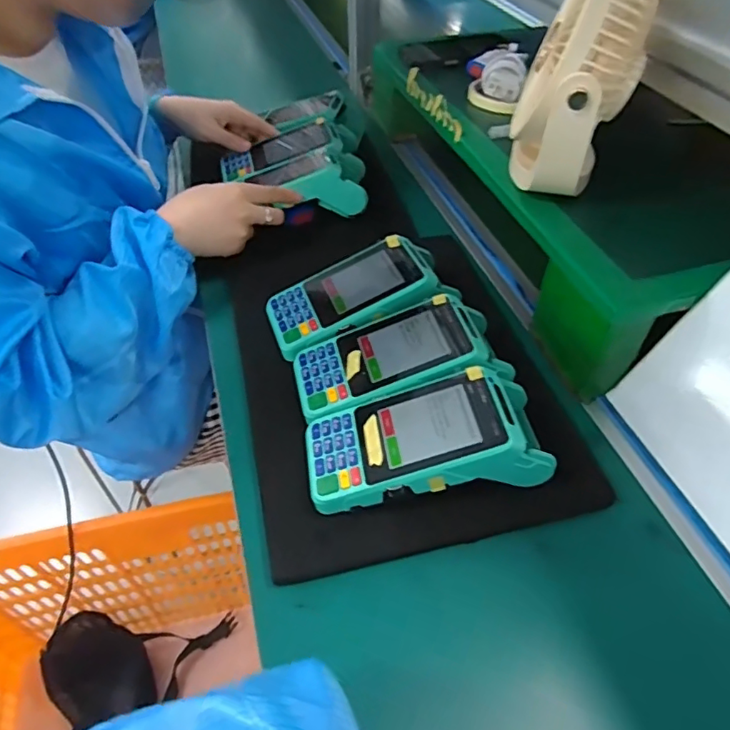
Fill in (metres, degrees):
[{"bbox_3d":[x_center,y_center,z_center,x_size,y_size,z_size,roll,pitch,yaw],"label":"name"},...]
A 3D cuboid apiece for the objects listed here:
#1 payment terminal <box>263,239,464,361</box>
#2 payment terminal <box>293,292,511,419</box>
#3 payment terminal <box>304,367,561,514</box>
[{"bbox_3d":[-0.007,-0.061,0.515,0.166,0.063,0.096,-12,49,-10],"label":"payment terminal"},{"bbox_3d":[0.026,0.001,0.457,0.165,0.062,0.089,-9,48,-7],"label":"payment terminal"},{"bbox_3d":[0.045,0.056,0.406,0.170,0.062,0.080,-4,48,-2],"label":"payment terminal"}]

